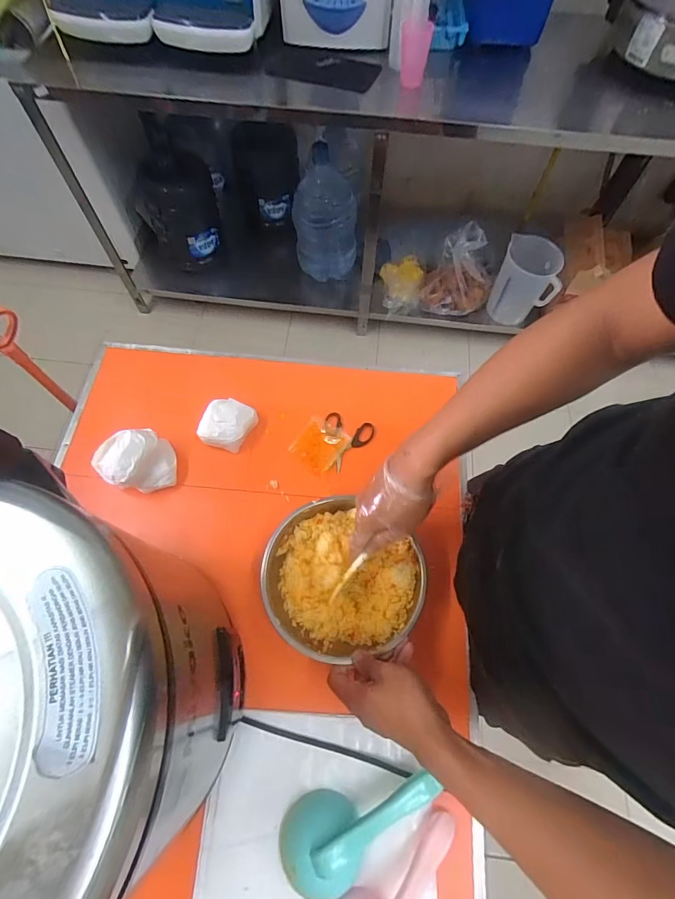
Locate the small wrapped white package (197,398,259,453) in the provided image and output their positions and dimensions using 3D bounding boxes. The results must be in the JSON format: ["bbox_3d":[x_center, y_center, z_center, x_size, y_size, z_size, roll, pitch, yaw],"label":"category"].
[{"bbox_3d":[-0.187,-0.041,0.697,0.077,0.040,0.087,28,67,11],"label":"small wrapped white package"}]

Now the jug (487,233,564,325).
[{"bbox_3d":[0.709,-0.630,1.551,0.216,0.263,0.152,20,66,8],"label":"jug"}]

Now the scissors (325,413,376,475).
[{"bbox_3d":[0.011,-0.010,0.709,0.086,0.017,0.108,16,66,6],"label":"scissors"}]

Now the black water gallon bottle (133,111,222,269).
[{"bbox_3d":[-0.595,-0.964,1.501,0.254,0.445,0.274,-15,66,-8],"label":"black water gallon bottle"}]

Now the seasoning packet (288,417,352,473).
[{"bbox_3d":[-0.033,-0.009,0.705,0.080,0.016,0.083,33,68,13],"label":"seasoning packet"}]

